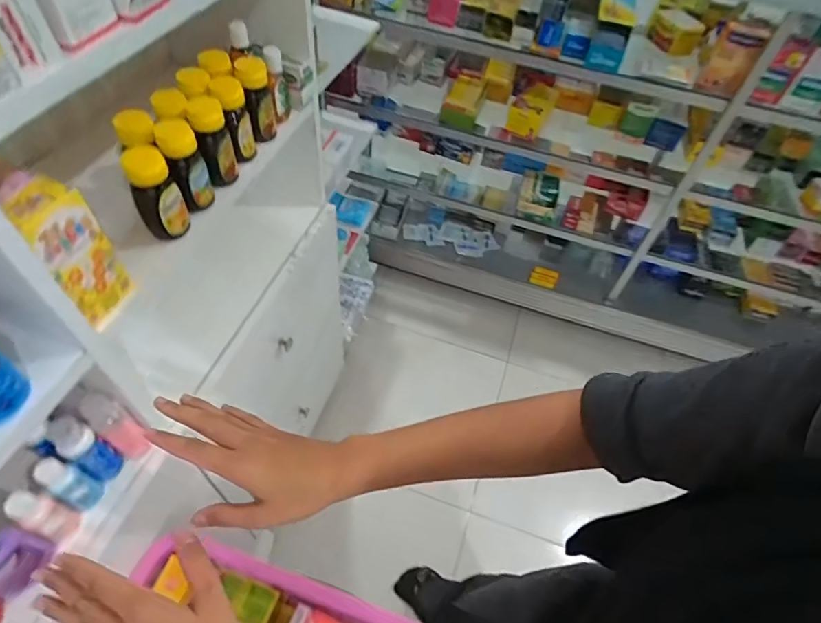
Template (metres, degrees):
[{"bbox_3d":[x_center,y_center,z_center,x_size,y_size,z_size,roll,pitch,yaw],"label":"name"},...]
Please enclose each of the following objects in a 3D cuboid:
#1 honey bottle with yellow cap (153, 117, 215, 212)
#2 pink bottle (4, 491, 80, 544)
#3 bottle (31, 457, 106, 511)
[{"bbox_3d":[-0.255,-0.164,0.545,0.043,0.097,0.043,-27,60,-23],"label":"honey bottle with yellow cap"},{"bbox_3d":[-0.395,0.223,0.516,0.041,0.088,0.034,21,54,10],"label":"pink bottle"},{"bbox_3d":[-0.385,0.196,0.541,0.034,0.091,0.034,22,54,11],"label":"bottle"}]

